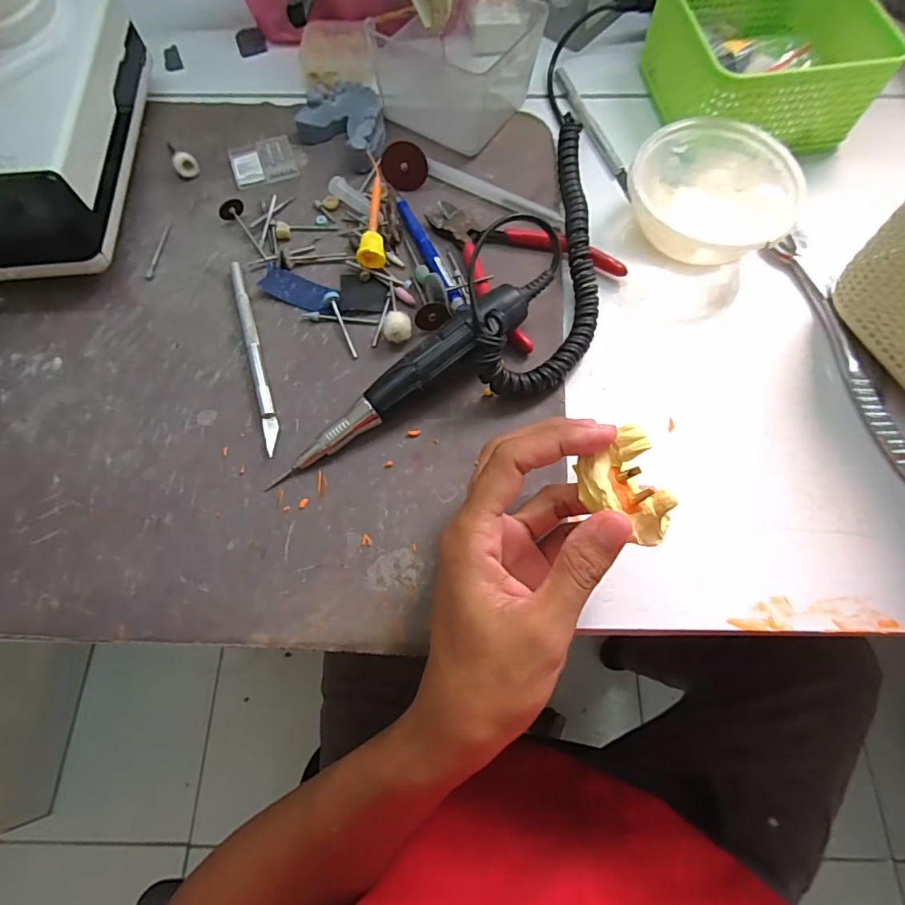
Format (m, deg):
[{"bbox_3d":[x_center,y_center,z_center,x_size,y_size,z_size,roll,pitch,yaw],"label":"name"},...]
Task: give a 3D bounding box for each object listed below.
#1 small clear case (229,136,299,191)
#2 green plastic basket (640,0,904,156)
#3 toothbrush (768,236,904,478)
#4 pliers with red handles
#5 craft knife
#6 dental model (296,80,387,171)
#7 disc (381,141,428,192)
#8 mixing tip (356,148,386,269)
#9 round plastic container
[{"bbox_3d":[-0.138,-0.212,0.368,0.044,0.007,0.038,-21,71,-8],"label":"small clear case"},{"bbox_3d":[0.219,-0.286,0.366,0.125,0.062,0.129,-11,70,-4],"label":"green plastic basket"},{"bbox_3d":[0.239,-0.060,0.309,0.015,0.012,0.180,-11,70,-4],"label":"toothbrush"},{"bbox_3d":[0.037,-0.131,0.334,0.093,0.006,0.121,-42,75,-14],"label":"pliers with red handles"},{"bbox_3d":[-0.120,-0.061,0.309,0.008,0.006,0.133,-16,70,-6],"label":"craft knife"},{"bbox_3d":[-0.072,-0.243,0.369,0.065,0.021,0.056,32,73,11],"label":"dental model"},{"bbox_3d":[-0.033,-0.196,0.347,0.030,0.029,0.004,-5,31,-3],"label":"disc"},{"bbox_3d":[-0.054,-0.163,0.341,0.017,0.016,0.089,-3,69,-1],"label":"mixing tip"},{"bbox_3d":[0.165,-0.163,0.331,0.096,0.043,0.100,0,69,0],"label":"round plastic container"}]

